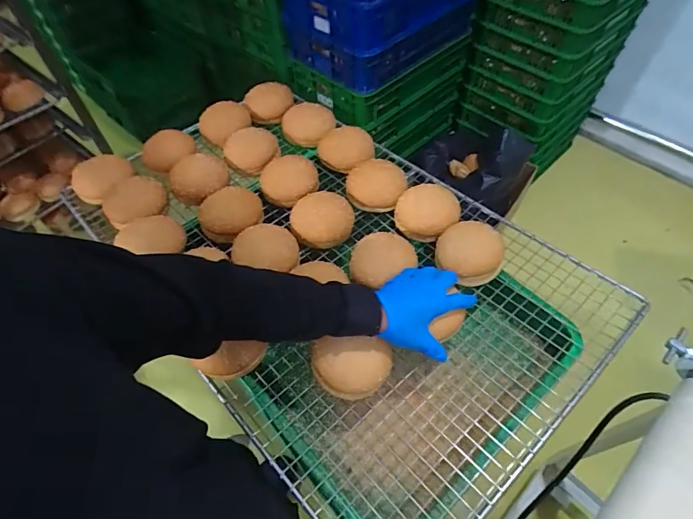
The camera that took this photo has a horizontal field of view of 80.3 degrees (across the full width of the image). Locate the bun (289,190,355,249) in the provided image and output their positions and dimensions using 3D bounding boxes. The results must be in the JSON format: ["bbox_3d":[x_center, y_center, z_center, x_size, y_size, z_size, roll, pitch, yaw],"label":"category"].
[{"bbox_3d":[-0.041,-0.069,0.691,0.106,0.040,0.090,-4,55,-1],"label":"bun"}]

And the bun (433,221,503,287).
[{"bbox_3d":[0.194,-0.014,0.650,0.101,0.044,0.098,19,58,14],"label":"bun"}]

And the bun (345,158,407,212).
[{"bbox_3d":[0.054,-0.139,0.748,0.107,0.049,0.093,5,55,5],"label":"bun"}]

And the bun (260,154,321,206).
[{"bbox_3d":[-0.107,-0.149,0.771,0.108,0.039,0.101,-10,55,-5],"label":"bun"}]

